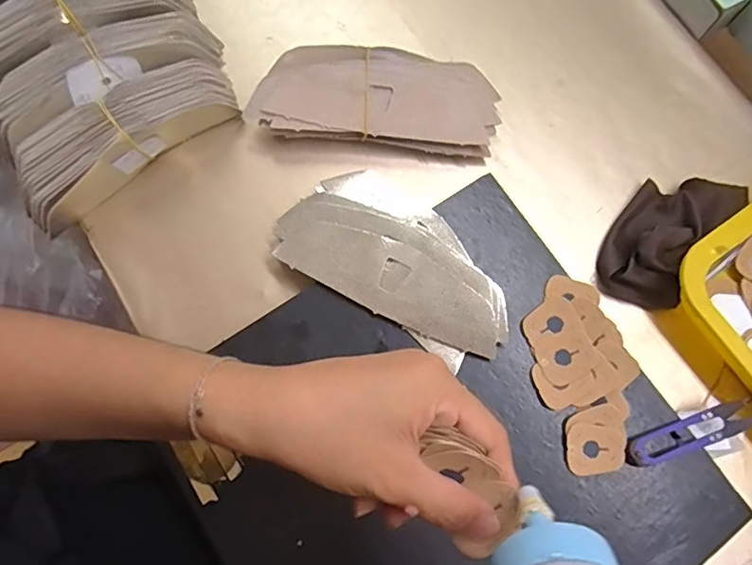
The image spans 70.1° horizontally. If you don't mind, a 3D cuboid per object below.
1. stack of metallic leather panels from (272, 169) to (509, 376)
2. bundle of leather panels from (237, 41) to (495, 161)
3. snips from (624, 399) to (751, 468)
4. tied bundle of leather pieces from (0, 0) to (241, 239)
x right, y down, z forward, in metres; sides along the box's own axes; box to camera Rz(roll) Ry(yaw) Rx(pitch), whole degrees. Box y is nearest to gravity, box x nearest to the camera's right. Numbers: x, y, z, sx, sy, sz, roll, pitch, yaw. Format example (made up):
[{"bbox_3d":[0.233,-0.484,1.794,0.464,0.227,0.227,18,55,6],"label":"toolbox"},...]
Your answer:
[{"bbox_3d":[0.018,-0.017,0.382,0.175,0.019,0.095,36,79,7],"label":"stack of metallic leather panels"},{"bbox_3d":[0.002,-0.146,0.431,0.188,0.033,0.077,6,77,0],"label":"bundle of leather panels"},{"bbox_3d":[0.217,0.104,0.366,0.097,0.009,0.022,-19,78,-5],"label":"snips"},{"bbox_3d":[-0.208,-0.157,0.413,0.178,0.059,0.165,-32,79,-8],"label":"tied bundle of leather pieces"}]

